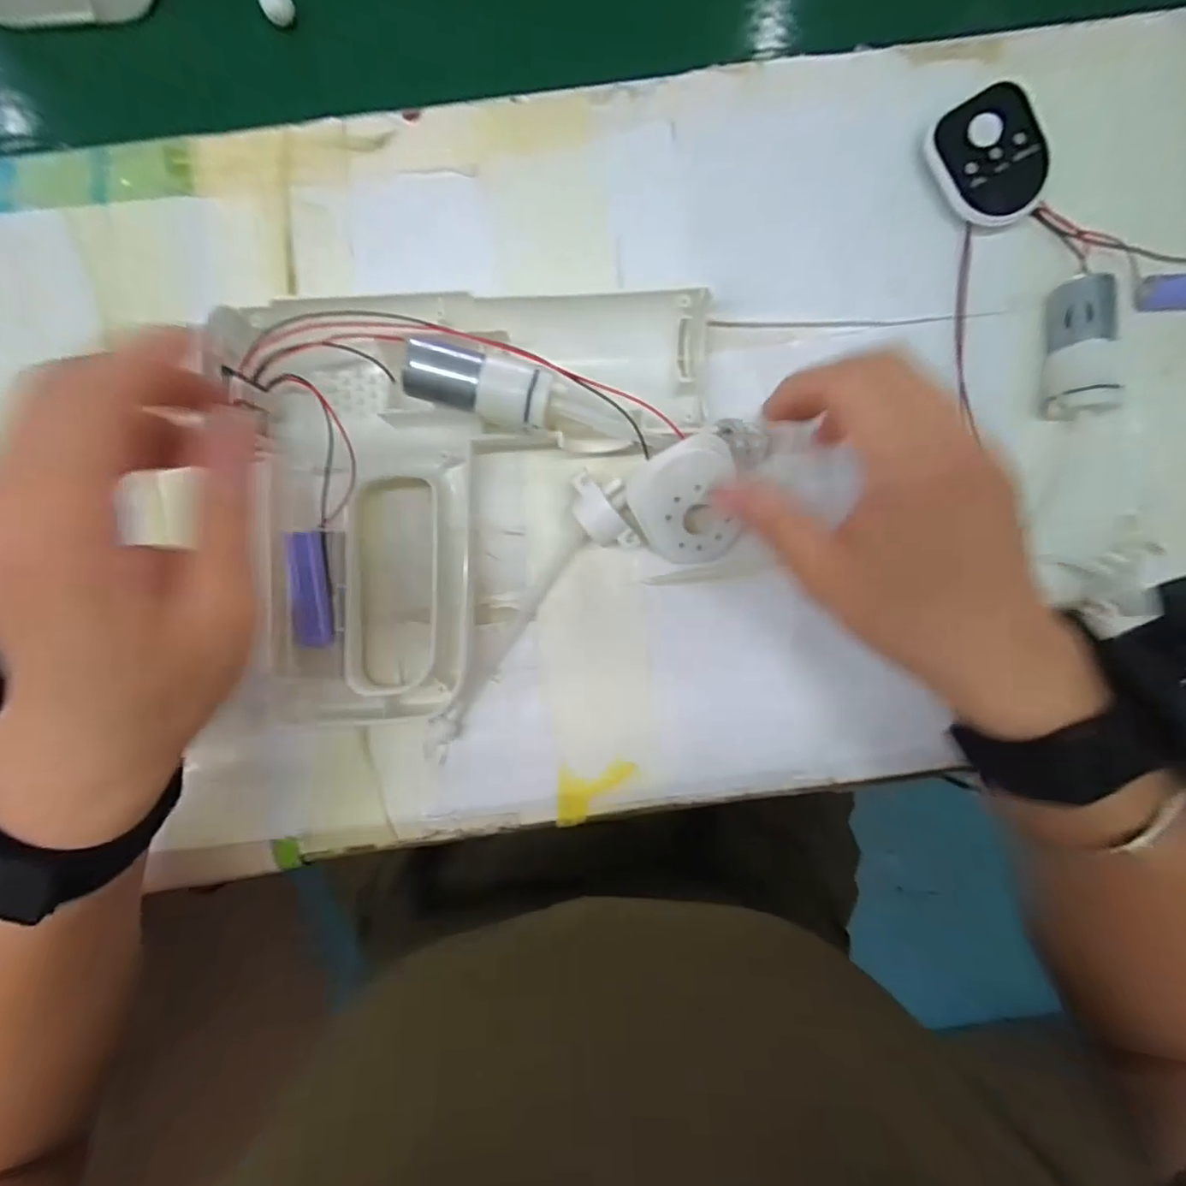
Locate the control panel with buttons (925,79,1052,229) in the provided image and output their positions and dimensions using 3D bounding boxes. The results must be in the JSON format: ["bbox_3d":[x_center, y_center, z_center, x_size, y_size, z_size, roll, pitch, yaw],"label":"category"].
[{"bbox_3d":[0.179,-0.195,0.266,0.048,0.013,0.055,-34,91,0],"label":"control panel with buttons"}]

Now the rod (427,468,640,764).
[{"bbox_3d":[-0.027,0.018,0.269,0.036,0.024,0.152,31,91,-1],"label":"rod"}]

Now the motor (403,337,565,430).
[{"bbox_3d":[-0.043,-0.082,0.240,0.061,0.029,0.023,15,88,0],"label":"motor"}]

